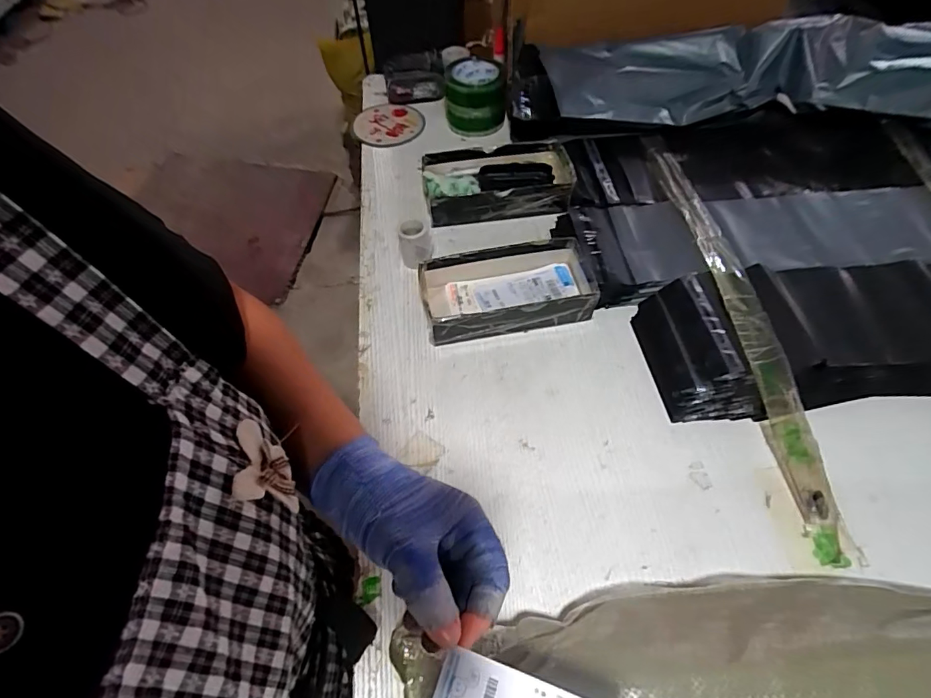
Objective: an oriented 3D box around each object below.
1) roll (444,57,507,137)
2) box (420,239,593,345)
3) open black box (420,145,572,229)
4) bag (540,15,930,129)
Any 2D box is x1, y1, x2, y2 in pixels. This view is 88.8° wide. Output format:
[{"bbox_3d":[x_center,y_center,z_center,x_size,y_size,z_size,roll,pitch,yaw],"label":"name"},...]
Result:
[{"bbox_3d":[0.017,-0.448,0.847,0.106,0.083,0.112,-1,57,2],"label":"roll"},{"bbox_3d":[0.058,-0.079,0.630,0.228,0.052,0.118,-10,57,-4],"label":"box"},{"bbox_3d":[0.051,-0.263,0.747,0.222,0.047,0.118,-6,57,-2],"label":"open black box"},{"bbox_3d":[0.525,-0.476,0.817,0.766,0.096,0.260,3,57,4],"label":"bag"}]

